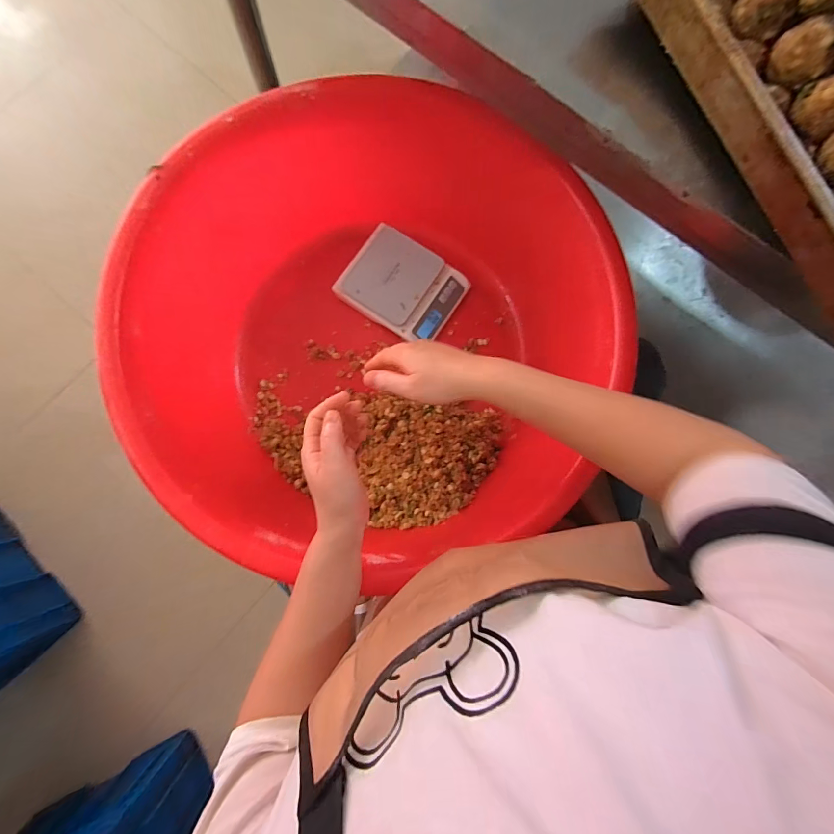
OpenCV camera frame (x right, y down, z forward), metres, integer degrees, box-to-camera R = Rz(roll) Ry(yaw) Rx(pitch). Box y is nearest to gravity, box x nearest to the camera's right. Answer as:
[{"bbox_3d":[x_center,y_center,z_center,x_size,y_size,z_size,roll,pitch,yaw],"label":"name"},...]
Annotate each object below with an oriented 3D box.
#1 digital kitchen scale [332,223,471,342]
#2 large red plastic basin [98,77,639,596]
[{"bbox_3d":[-0.024,-0.220,0.637,0.186,0.035,0.150,34,82,3],"label":"digital kitchen scale"},{"bbox_3d":[-0.060,-0.096,0.542,0.593,0.195,0.555,0,82,-2],"label":"large red plastic basin"}]

